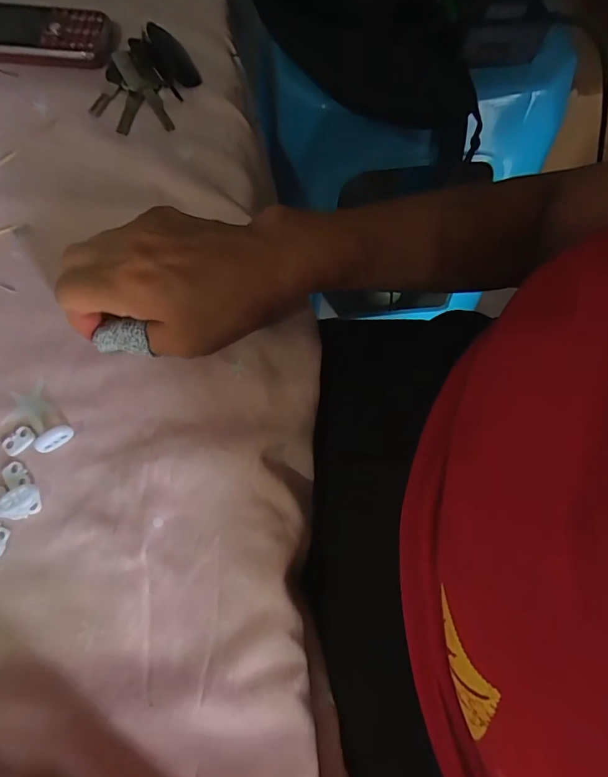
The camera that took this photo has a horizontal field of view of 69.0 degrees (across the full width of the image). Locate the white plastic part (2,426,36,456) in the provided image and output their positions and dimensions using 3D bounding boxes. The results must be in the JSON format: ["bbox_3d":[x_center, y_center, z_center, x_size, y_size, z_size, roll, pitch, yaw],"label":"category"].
[{"bbox_3d":[-0.175,0.032,0.270,0.013,0.004,0.018,38,75,10],"label":"white plastic part"}]

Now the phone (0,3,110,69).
[{"bbox_3d":[-0.222,-0.291,0.364,0.121,0.016,0.055,1,72,-2],"label":"phone"}]

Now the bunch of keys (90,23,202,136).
[{"bbox_3d":[-0.126,-0.251,0.354,0.071,0.015,0.099,10,72,2],"label":"bunch of keys"}]

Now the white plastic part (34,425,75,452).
[{"bbox_3d":[-0.150,0.031,0.267,0.022,0.010,0.011,-28,75,-10],"label":"white plastic part"}]

